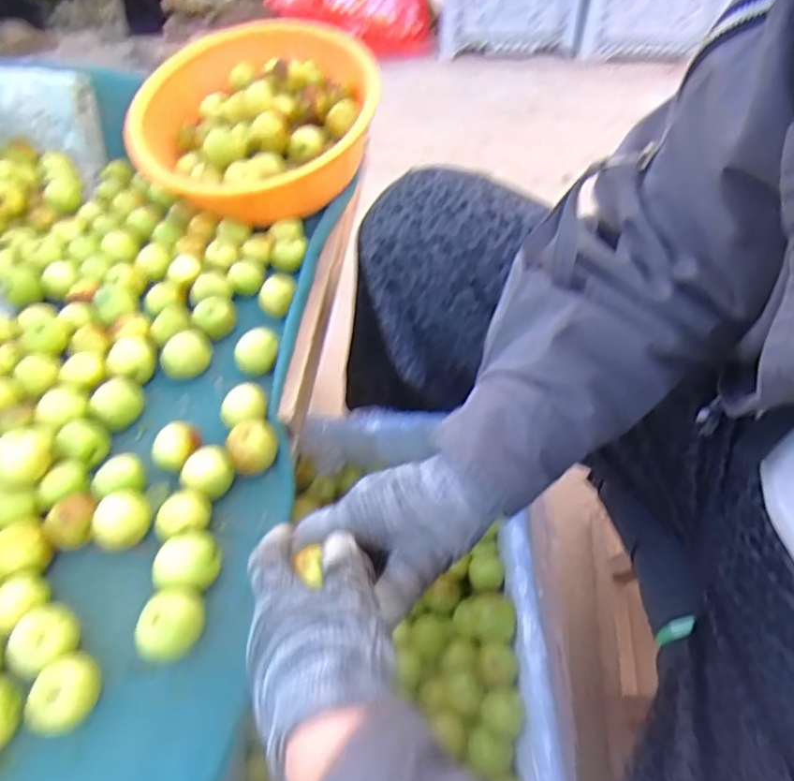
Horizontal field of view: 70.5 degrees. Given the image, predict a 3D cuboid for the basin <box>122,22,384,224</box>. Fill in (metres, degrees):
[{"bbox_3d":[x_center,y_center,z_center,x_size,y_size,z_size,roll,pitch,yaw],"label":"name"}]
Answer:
[{"bbox_3d":[-0.150,-0.290,0.622,0.263,0.108,0.263,0,52,0],"label":"basin"}]

